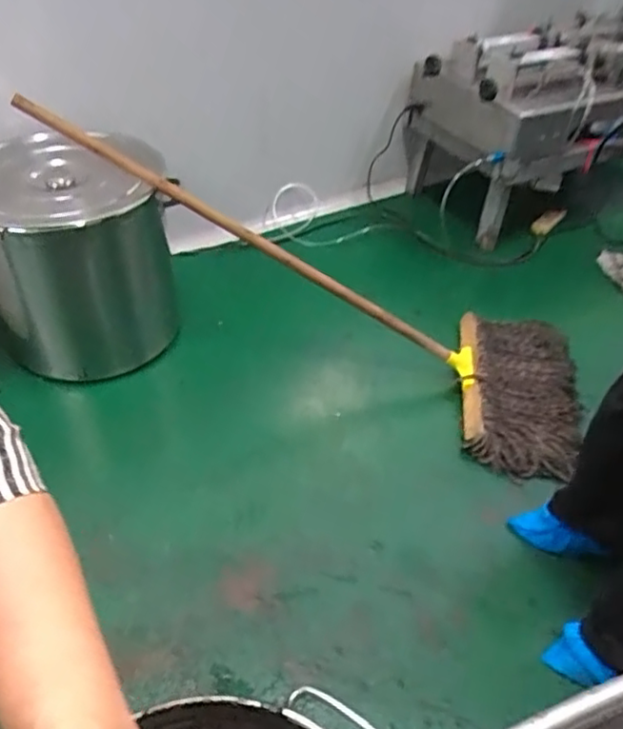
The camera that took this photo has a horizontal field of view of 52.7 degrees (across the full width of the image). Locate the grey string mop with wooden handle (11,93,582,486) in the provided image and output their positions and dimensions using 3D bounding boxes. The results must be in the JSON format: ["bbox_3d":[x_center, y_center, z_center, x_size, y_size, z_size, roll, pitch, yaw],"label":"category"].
[{"bbox_3d":[0.020,-0.233,1.511,1.447,0.148,0.515,31,42,-4],"label":"grey string mop with wooden handle"}]

